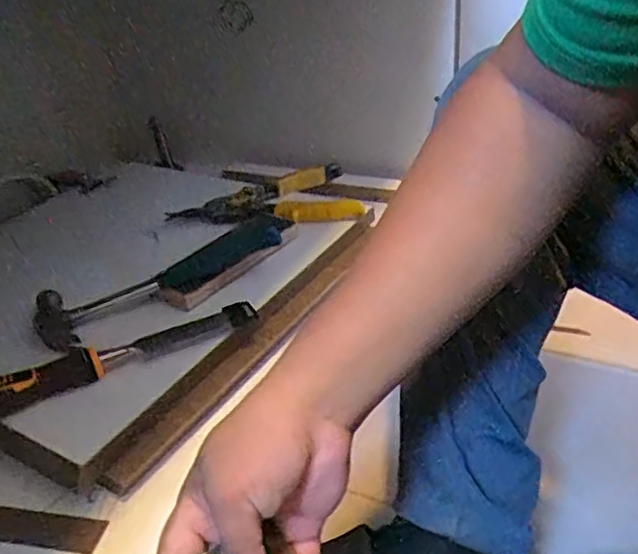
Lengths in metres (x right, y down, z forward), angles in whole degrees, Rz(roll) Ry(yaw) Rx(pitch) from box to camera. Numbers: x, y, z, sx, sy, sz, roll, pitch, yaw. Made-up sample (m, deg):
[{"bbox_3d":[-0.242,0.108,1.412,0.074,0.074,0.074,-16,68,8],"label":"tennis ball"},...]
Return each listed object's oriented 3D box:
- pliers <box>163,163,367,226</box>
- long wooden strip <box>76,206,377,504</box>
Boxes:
[{"bbox_3d":[-0.068,-0.092,0.773,0.222,0.029,0.126,-13,33,-11],"label":"pliers"},{"bbox_3d":[-0.051,0.050,0.613,0.031,0.033,0.406,16,38,30],"label":"long wooden strip"}]

